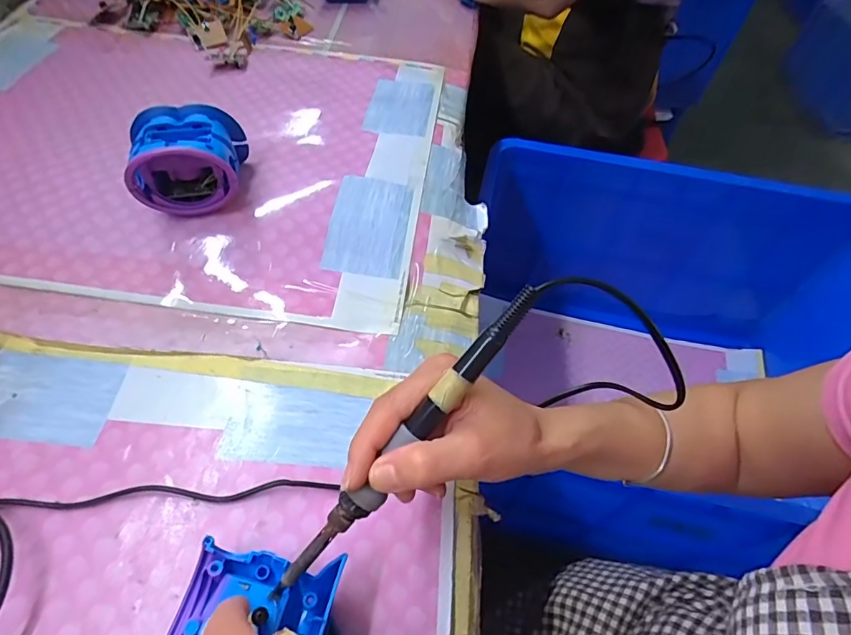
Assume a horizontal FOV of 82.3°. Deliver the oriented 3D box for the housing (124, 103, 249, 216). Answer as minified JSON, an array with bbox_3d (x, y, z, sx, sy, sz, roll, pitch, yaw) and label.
[{"bbox_3d":[-0.203,-0.136,0.423,0.085,0.074,0.078,-8,56,-11],"label":"housing"}]

